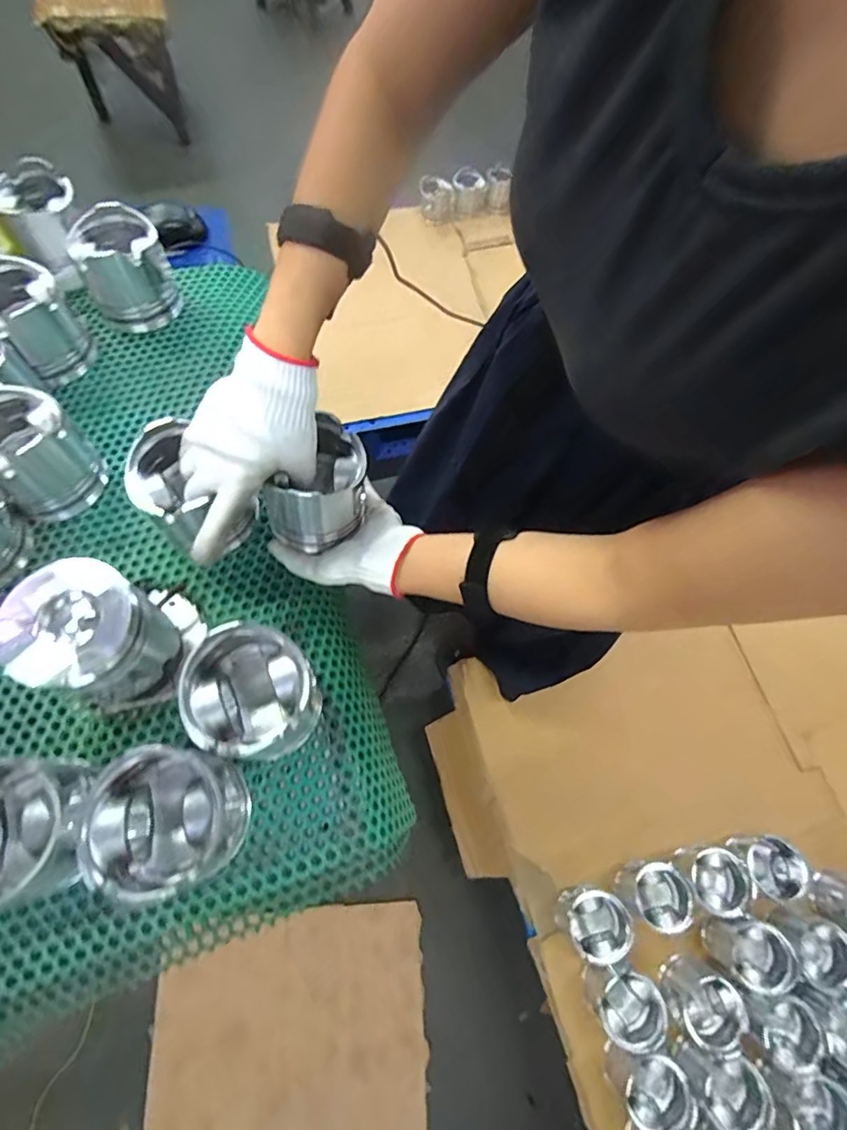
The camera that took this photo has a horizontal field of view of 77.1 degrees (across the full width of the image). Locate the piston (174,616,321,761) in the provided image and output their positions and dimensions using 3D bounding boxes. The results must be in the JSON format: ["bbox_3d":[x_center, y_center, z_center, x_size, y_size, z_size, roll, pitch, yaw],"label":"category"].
[{"bbox_3d":[-0.133,0.102,0.422,0.089,0.086,0.089,1,67,-3],"label":"piston"}]

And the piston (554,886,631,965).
[{"bbox_3d":[0.262,0.551,0.823,0.089,0.088,0.087,1,67,-3],"label":"piston"}]

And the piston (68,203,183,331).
[{"bbox_3d":[-0.332,-0.333,0.595,0.084,0.082,0.100,-20,70,-11],"label":"piston"}]

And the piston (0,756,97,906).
[{"bbox_3d":[-0.285,0.184,0.373,0.091,0.093,0.089,1,67,-3],"label":"piston"}]

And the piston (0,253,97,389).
[{"bbox_3d":[-0.414,-0.256,0.558,0.084,0.084,0.098,-39,75,-17],"label":"piston"}]

